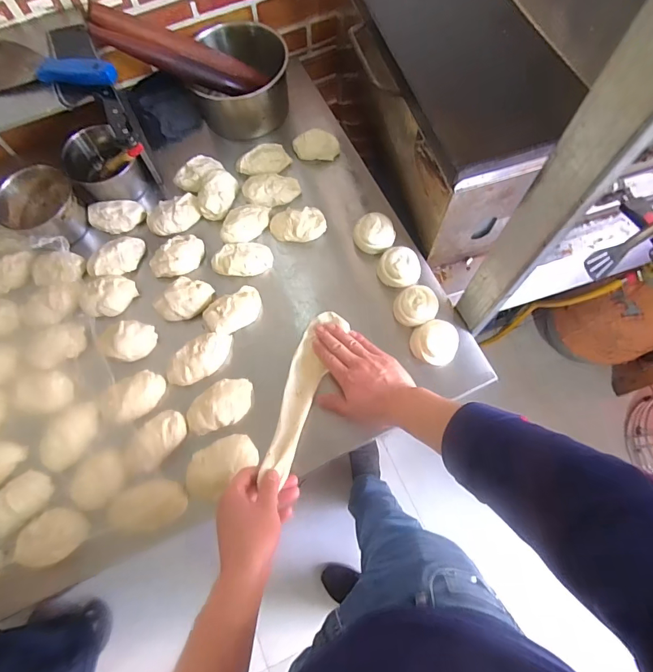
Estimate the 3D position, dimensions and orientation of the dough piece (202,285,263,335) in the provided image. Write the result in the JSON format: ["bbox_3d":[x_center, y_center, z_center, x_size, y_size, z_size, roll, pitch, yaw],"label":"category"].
[{"bbox_3d":[-0.152,-0.043,0.681,0.097,0.035,0.059,-38,73,-11],"label":"dough piece"}]

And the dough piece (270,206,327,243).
[{"bbox_3d":[-0.050,-0.193,0.728,0.096,0.032,0.057,-3,70,0],"label":"dough piece"}]

